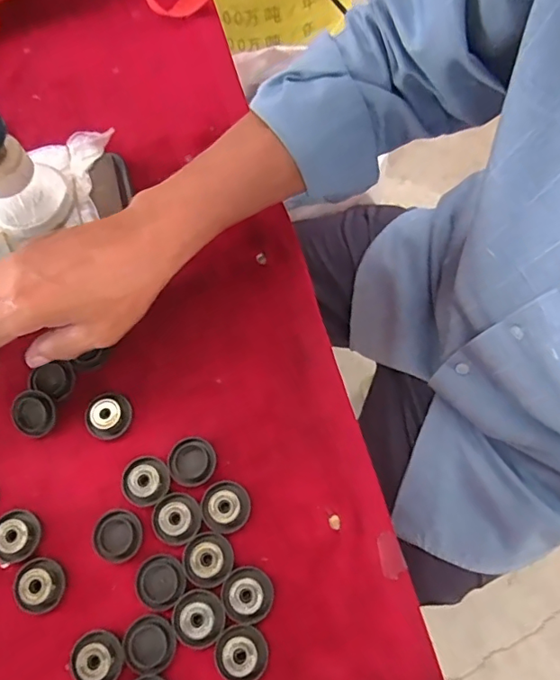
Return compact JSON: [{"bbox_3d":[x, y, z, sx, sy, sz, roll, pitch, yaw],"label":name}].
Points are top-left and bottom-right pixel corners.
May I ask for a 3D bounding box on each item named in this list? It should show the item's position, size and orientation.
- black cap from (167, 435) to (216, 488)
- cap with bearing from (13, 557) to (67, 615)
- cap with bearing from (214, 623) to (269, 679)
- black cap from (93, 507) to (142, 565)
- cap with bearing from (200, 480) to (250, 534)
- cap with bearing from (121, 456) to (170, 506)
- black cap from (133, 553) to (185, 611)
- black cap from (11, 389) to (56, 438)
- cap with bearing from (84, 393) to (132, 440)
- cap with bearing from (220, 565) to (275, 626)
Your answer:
[{"bbox_3d":[-0.062,0.085,0.360,0.032,0.005,0.033,-1,73,2],"label":"black cap"},{"bbox_3d":[-0.158,0.161,0.335,0.029,0.009,0.033,-41,76,-10],"label":"cap with bearing"},{"bbox_3d":[-0.025,0.196,0.318,0.033,0.009,0.033,-1,73,2],"label":"cap with bearing"},{"bbox_3d":[-0.110,0.132,0.346,0.031,0.006,0.034,-1,73,2],"label":"black cap"},{"bbox_3d":[-0.037,0.113,0.349,0.033,0.005,0.032,-1,73,2],"label":"cap with bearing"},{"bbox_3d":[-0.094,0.098,0.355,0.034,0.008,0.032,-1,73,2],"label":"cap with bearing"},{"bbox_3d":[-0.078,0.159,0.336,0.033,0.004,0.033,-1,73,2],"label":"black cap"},{"bbox_3d":[-0.178,0.053,0.370,0.027,0.012,0.032,-8,73,0],"label":"black cap"},{"bbox_3d":[-0.125,0.055,0.371,0.031,0.011,0.034,-1,73,2],"label":"cap with bearing"},{"bbox_3d":[-0.021,0.164,0.330,0.031,0.007,0.033,-1,73,2],"label":"cap with bearing"}]

